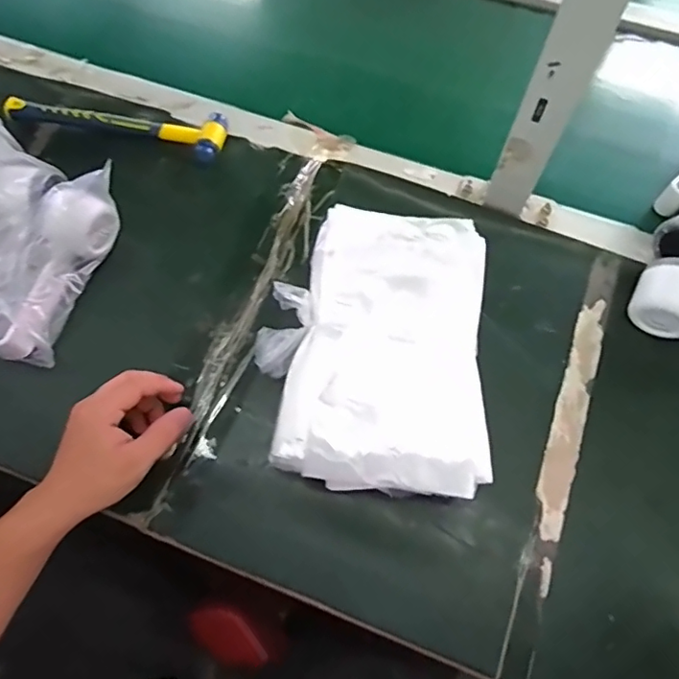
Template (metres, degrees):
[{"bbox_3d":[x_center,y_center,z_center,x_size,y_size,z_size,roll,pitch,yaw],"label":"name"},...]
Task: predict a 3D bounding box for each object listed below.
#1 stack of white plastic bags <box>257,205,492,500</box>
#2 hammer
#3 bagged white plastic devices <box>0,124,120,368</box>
[{"bbox_3d":[0.027,0.007,0.478,0.195,0.067,0.243,1,68,0],"label":"stack of white plastic bags"},{"bbox_3d":[-0.242,-0.241,0.603,0.238,0.028,0.060,12,68,5],"label":"hammer"},{"bbox_3d":[-0.315,-0.090,0.514,0.160,0.083,0.179,19,69,7],"label":"bagged white plastic devices"}]

